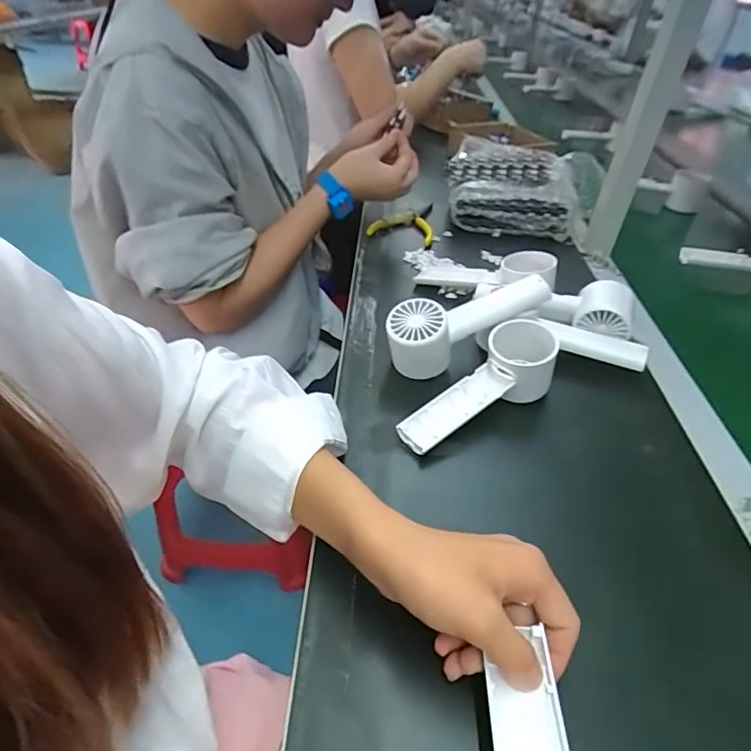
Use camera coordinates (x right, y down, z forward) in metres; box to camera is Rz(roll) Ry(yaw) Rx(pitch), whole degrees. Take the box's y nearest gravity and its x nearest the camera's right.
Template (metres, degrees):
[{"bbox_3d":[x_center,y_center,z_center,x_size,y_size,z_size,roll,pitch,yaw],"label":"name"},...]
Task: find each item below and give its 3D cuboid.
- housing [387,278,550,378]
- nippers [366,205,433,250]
[{"bbox_3d":[0.089,-0.048,0.472,0.161,0.059,0.051,-22,44,-8],"label":"housing"},{"bbox_3d":[0.047,-0.225,0.735,0.092,0.013,0.127,13,40,11],"label":"nippers"}]

